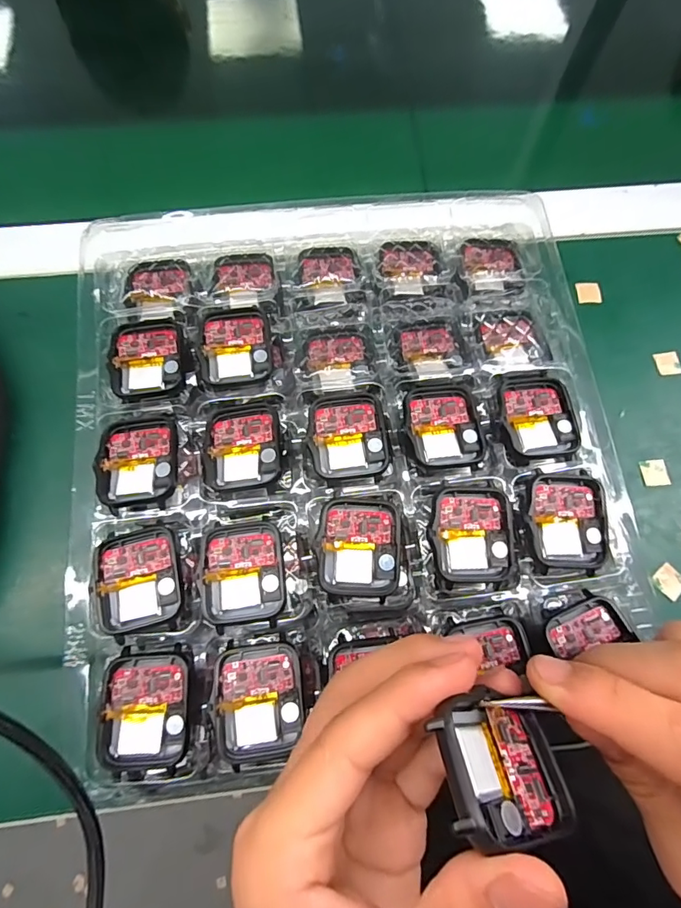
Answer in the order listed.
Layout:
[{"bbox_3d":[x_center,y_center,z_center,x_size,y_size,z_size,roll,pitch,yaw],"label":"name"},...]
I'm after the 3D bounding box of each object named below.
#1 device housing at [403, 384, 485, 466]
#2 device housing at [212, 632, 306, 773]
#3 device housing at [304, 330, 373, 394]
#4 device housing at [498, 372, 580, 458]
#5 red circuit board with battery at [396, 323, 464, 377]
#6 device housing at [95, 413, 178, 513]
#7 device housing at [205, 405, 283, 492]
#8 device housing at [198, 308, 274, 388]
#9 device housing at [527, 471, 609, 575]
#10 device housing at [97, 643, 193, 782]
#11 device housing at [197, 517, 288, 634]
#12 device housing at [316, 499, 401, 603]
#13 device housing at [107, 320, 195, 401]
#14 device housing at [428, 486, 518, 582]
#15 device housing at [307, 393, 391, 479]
[{"bbox_3d":[0.052,-0.015,0.233,0.037,0.006,0.042,-6,72,-3],"label":"device housing"},{"bbox_3d":[-0.034,0.104,0.194,0.036,0.006,0.045,-9,72,-4],"label":"device housing"},{"bbox_3d":[-0.001,-0.050,0.250,0.035,0.009,0.037,-6,72,-3],"label":"device housing"},{"bbox_3d":[0.101,-0.022,0.237,0.037,0.005,0.046,-5,72,-3],"label":"device housing"},{"bbox_3d":[0.049,-0.059,0.256,0.035,0.007,0.033,-7,72,-4],"label":"red circuit board with battery"},{"bbox_3d":[-0.097,0.003,0.222,0.038,0.006,0.046,-6,72,-4],"label":"device housing"},{"bbox_3d":[-0.048,-0.004,0.227,0.038,0.008,0.043,-6,72,-3],"label":"device housing"},{"bbox_3d":[-0.055,-0.057,0.242,0.038,0.005,0.042,-4,72,-3],"label":"device housing"},{"bbox_3d":[0.107,0.031,0.217,0.037,0.011,0.045,-2,72,-2],"label":"device housing"},{"bbox_3d":[-0.081,0.109,0.195,0.037,0.007,0.047,-2,72,-2],"label":"device housing"},{"bbox_3d":[-0.044,0.054,0.208,0.036,0.007,0.045,-7,72,-4],"label":"device housing"},{"bbox_3d":[0.009,0.043,0.210,0.037,0.010,0.043,2,72,-1],"label":"device housing"},{"bbox_3d":[-0.099,-0.051,0.242,0.043,0.006,0.045,-4,72,-3],"label":"device housing"},{"bbox_3d":[0.061,0.037,0.213,0.038,0.012,0.041,-3,72,-3],"label":"device housing"},{"bbox_3d":[0.004,-0.010,0.229,0.038,0.004,0.042,-6,72,-4],"label":"device housing"}]

